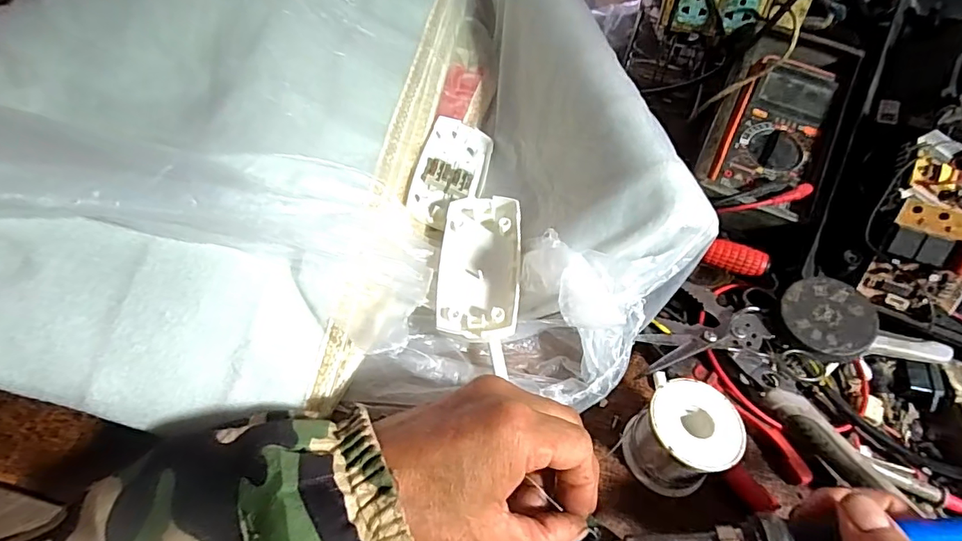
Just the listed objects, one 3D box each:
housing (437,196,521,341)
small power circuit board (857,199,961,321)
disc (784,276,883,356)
[{"bbox_3d":[0.000,-0.005,0.330,0.051,0.025,0.111,4,50,-2],"label":"housing"},{"bbox_3d":[0.313,-0.005,0.342,0.059,0.077,0.020,26,26,22],"label":"small power circuit board"},{"bbox_3d":[0.236,0.030,0.331,0.053,0.004,0.056,-6,59,10],"label":"disc"}]

